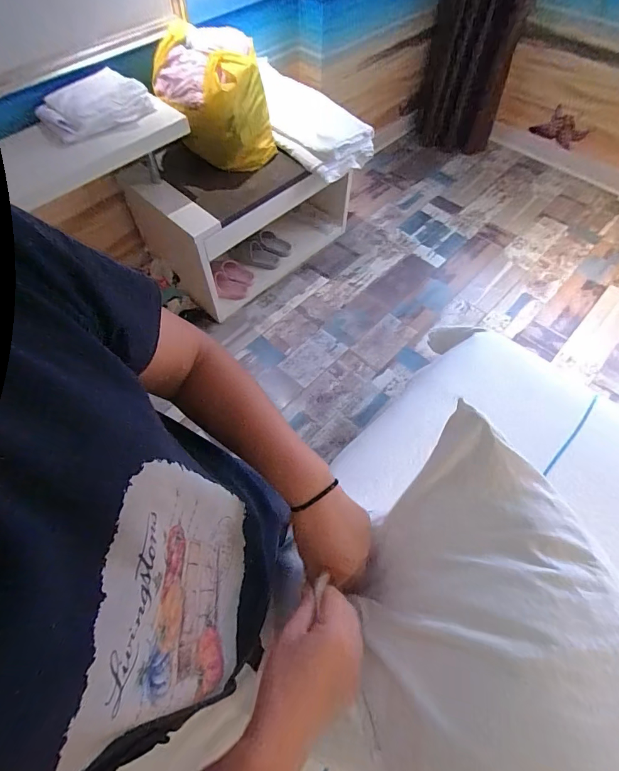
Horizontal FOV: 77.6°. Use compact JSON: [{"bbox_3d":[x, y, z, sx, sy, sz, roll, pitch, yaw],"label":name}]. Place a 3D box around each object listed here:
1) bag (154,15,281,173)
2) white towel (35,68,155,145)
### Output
[{"bbox_3d":[-0.290,-0.876,1.221,0.315,0.347,0.212,-39,68,-20],"label":"bag"},{"bbox_3d":[-0.571,-0.752,1.036,0.277,0.077,0.138,-39,70,-16],"label":"white towel"}]

